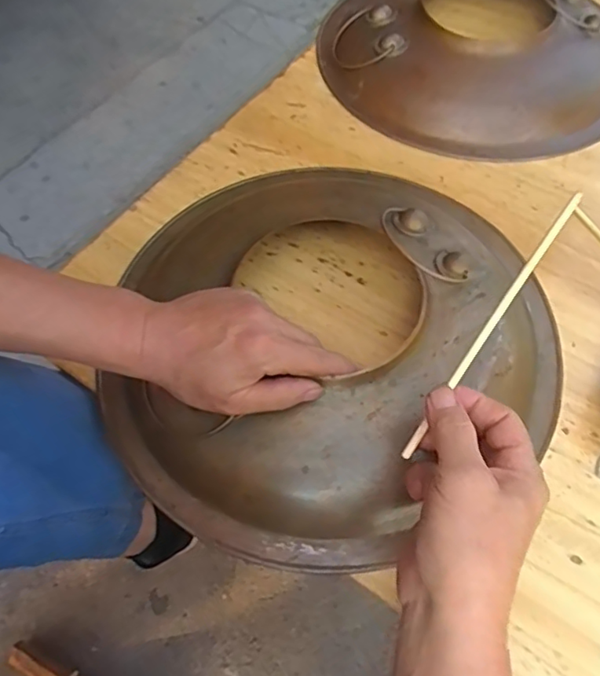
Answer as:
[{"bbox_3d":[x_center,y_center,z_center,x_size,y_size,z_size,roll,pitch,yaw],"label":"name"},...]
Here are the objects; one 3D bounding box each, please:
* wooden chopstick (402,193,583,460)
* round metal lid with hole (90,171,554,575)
[{"bbox_3d":[0.110,-0.005,0.331,0.006,0.005,0.179,34,98,19],"label":"wooden chopstick"},{"bbox_3d":[0.026,-0.014,0.446,0.340,0.056,0.358,-1,60,1],"label":"round metal lid with hole"}]

